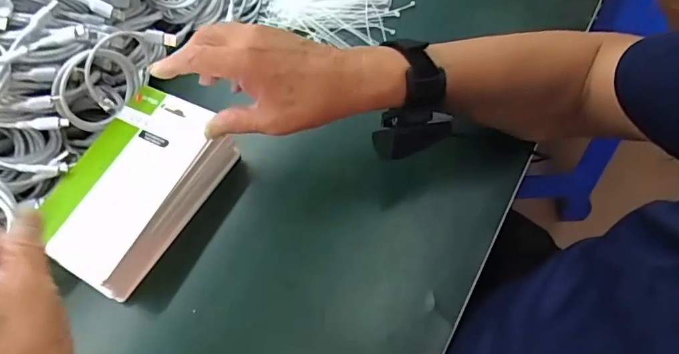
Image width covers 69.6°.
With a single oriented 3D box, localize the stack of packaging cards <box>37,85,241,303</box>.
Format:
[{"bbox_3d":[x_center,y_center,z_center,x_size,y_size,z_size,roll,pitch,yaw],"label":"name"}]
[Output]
[{"bbox_3d":[-0.192,0.007,0.468,0.110,0.055,0.178,30,68,18],"label":"stack of packaging cards"}]

